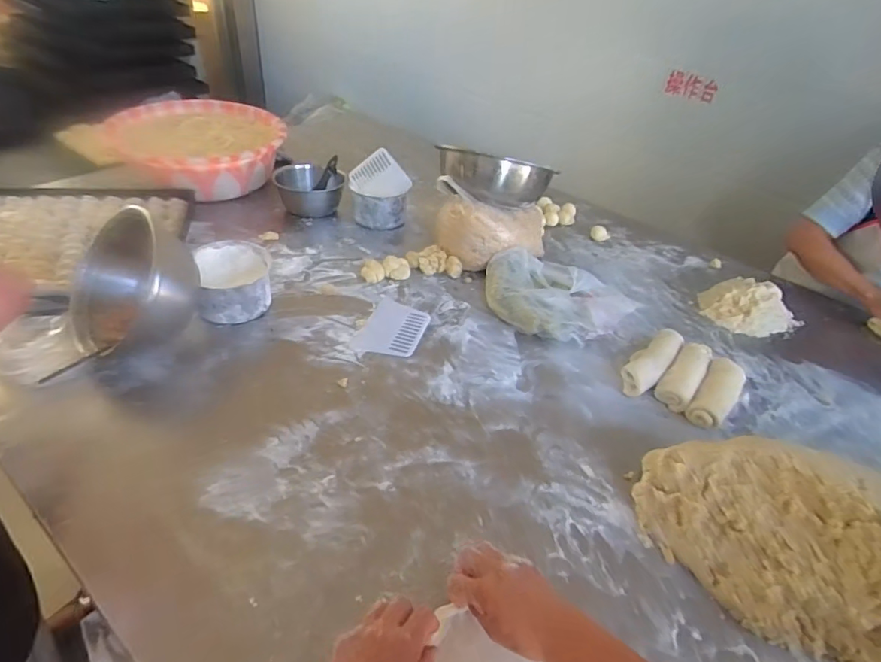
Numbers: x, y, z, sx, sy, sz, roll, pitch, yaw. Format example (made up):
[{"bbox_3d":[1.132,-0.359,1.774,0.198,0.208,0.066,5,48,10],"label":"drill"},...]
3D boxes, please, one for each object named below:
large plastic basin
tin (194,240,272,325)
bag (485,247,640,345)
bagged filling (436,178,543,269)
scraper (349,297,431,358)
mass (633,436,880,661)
[{"bbox_3d":[-0.629,-0.480,1.341,0.396,0.137,0.414,4,41,-3],"label":"large plastic basin"},{"bbox_3d":[-0.383,-0.091,0.944,0.124,0.096,0.153,-11,44,-19],"label":"tin"},{"bbox_3d":[0.239,-0.071,1.034,0.311,0.061,0.207,17,42,12],"label":"bag"},{"bbox_3d":[0.114,-0.237,1.129,0.260,0.143,0.130,10,41,4],"label":"bagged filling"},{"bbox_3d":[-0.090,-0.001,0.958,0.112,0.008,0.159,16,42,11],"label":"scraper"},{"bbox_3d":[0.455,0.262,0.623,0.386,0.115,0.230,23,44,18],"label":"mass"}]

